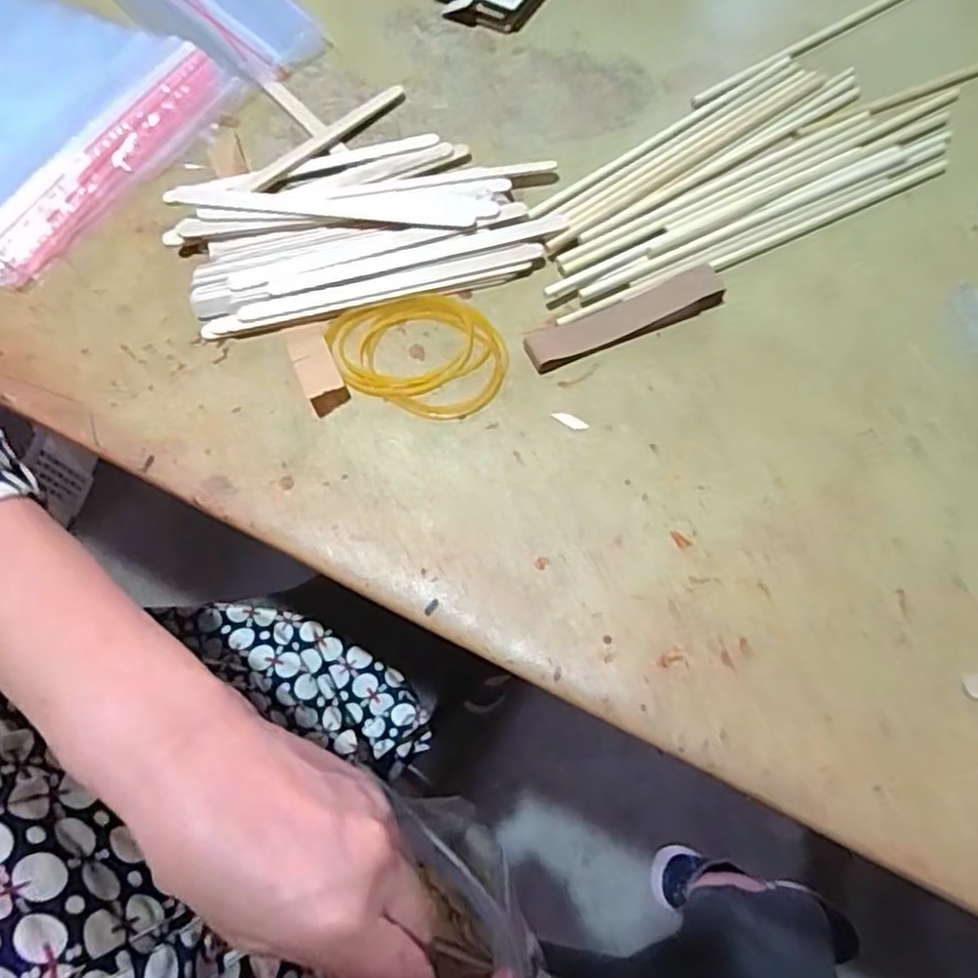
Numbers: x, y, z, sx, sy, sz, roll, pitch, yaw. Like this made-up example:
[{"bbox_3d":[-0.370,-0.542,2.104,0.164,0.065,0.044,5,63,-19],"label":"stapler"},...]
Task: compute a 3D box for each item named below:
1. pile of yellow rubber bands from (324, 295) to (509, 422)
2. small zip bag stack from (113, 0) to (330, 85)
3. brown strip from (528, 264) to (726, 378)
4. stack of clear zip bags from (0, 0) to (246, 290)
[{"bbox_3d":[-0.035,-0.070,0.341,0.089,0.005,0.067,22,70,10],"label":"pile of yellow rubber bands"},{"bbox_3d":[-0.185,-0.314,0.435,0.072,0.018,0.178,-43,73,-14],"label":"small zip bag stack"},{"bbox_3d":[0.069,-0.084,0.339,0.104,0.007,0.023,-23,69,-7],"label":"brown strip"},{"bbox_3d":[-0.311,-0.236,0.411,0.274,0.015,0.182,27,71,12],"label":"stack of clear zip bags"}]

